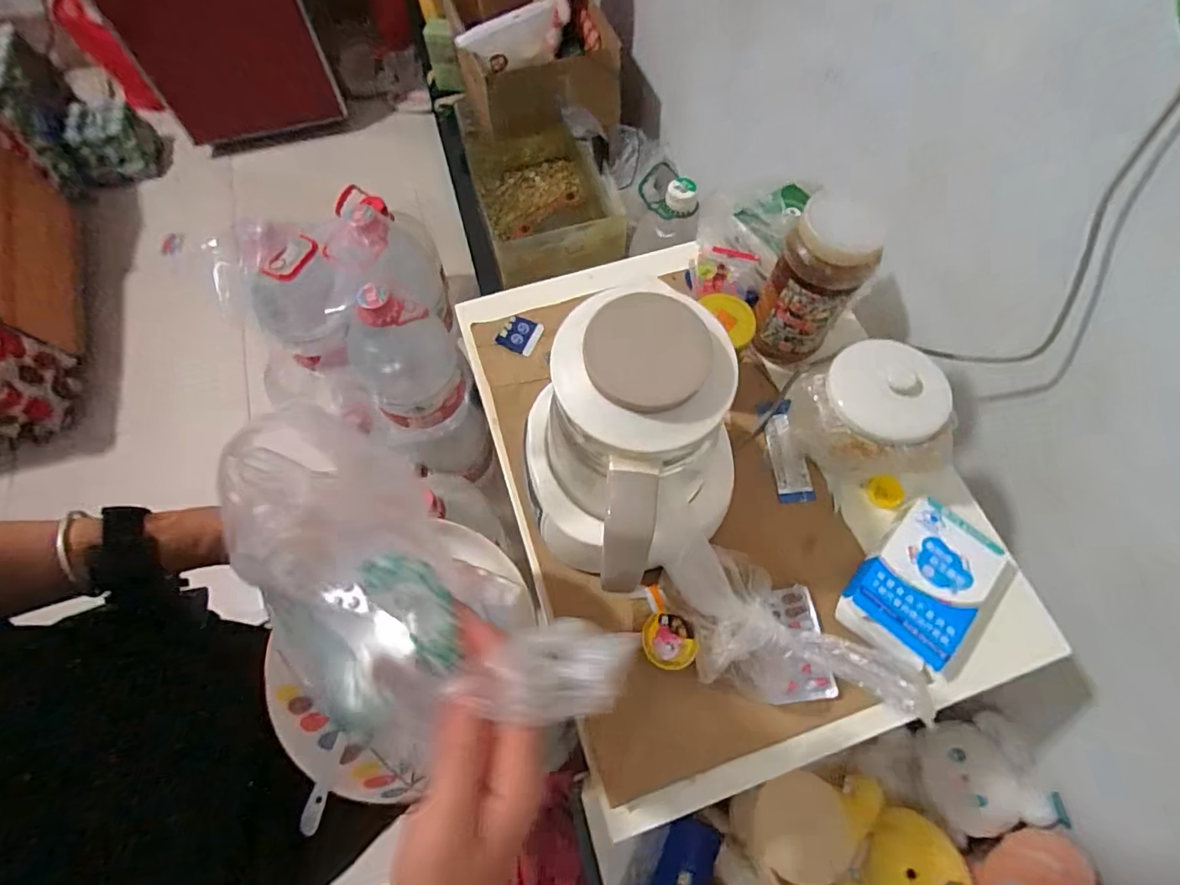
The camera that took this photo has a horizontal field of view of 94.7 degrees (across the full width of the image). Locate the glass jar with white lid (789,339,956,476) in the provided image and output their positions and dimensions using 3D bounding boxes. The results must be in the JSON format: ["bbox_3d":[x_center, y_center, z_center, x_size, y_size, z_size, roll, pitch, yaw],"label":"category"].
[{"bbox_3d":[0.253,-0.029,0.489,0.119,0.099,0.102,25,68,11],"label":"glass jar with white lid"}]

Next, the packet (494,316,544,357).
[{"bbox_3d":[-0.076,-0.117,0.589,0.041,0.010,0.040,18,67,8],"label":"packet"}]

